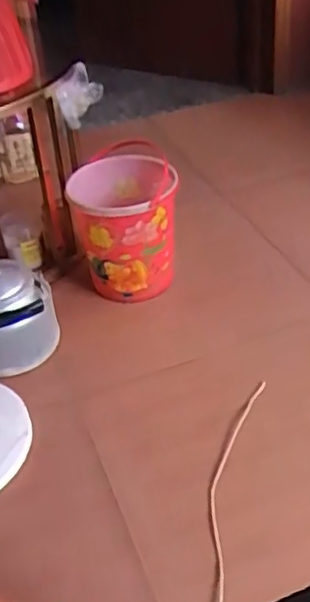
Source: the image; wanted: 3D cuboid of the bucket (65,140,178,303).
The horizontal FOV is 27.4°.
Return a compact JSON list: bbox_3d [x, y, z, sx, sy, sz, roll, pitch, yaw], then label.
[{"bbox_3d":[-0.064,-0.163,1.438,0.224,0.282,0.233,-3,38,2],"label":"bucket"}]

